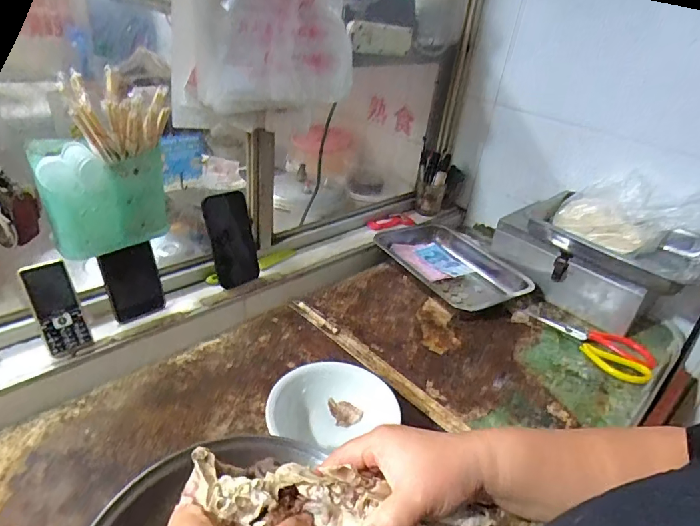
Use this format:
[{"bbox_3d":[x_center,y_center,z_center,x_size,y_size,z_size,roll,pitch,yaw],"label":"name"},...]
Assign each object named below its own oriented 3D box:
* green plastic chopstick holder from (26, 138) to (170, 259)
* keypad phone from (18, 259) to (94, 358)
[{"bbox_3d":[-0.310,-0.083,0.586,0.145,0.131,0.071,-11,35,-28],"label":"green plastic chopstick holder"},{"bbox_3d":[-0.402,0.062,0.633,0.052,0.128,0.019,-23,12,-36],"label":"keypad phone"}]

